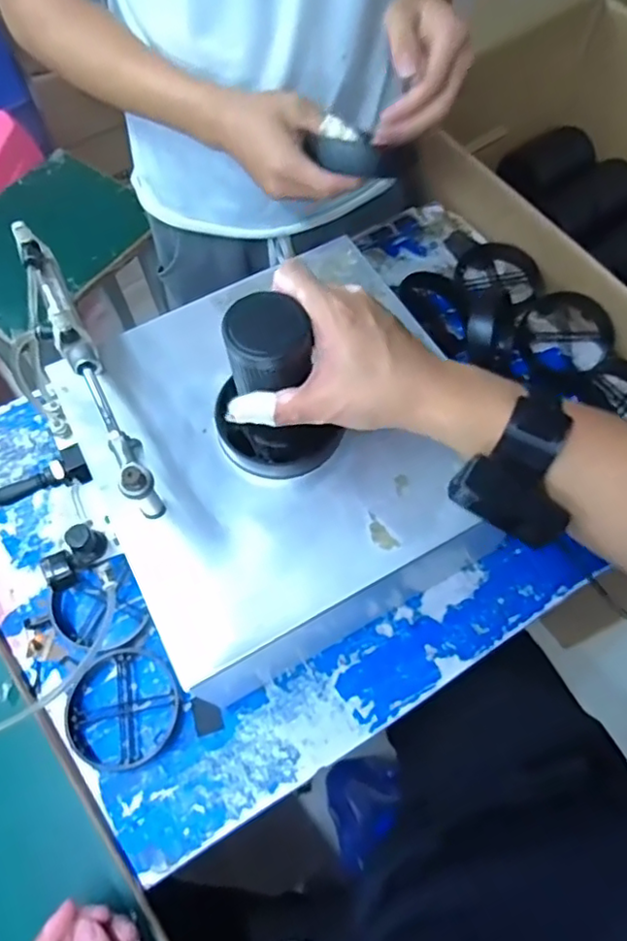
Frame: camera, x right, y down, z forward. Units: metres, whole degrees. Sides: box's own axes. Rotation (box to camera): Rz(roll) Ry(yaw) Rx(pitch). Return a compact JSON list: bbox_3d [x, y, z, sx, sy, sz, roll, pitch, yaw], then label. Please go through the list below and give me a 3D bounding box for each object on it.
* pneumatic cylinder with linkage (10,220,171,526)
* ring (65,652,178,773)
[{"bbox_3d":[-0.169,-0.077,0.439,0.028,0.040,0.253,-26,66,-11],"label":"pneumatic cylinder with linkage"},{"bbox_3d":[-0.170,0.211,0.542,0.096,0.016,0.098,-1,64,2],"label":"ring"}]

